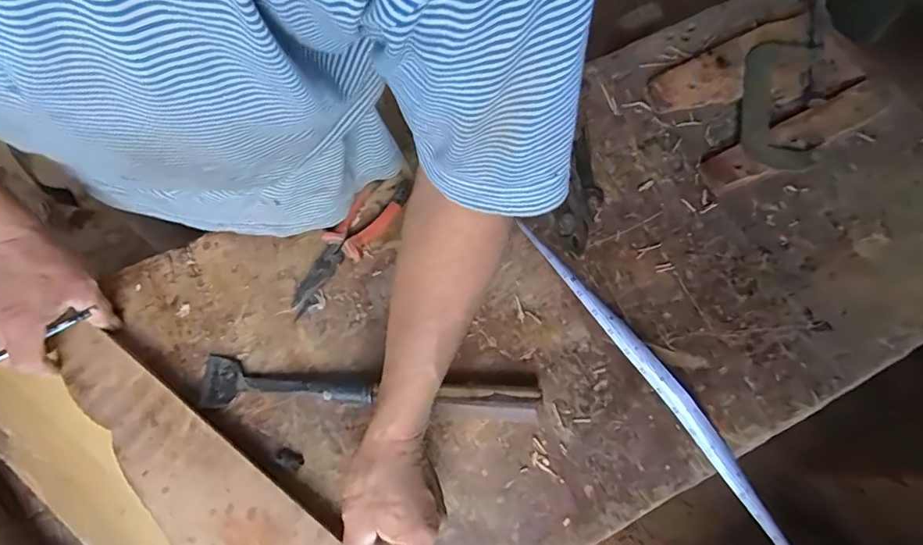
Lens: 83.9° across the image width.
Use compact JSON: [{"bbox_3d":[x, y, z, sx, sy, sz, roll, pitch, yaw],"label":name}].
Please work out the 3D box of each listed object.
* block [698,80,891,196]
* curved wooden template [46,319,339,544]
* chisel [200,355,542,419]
[{"bbox_3d":[0.413,-0.169,0.621,0.267,0.028,0.048,-26,74,-9],"label":"block"},{"bbox_3d":[-0.252,0.194,0.482,0.384,0.010,0.114,44,76,12],"label":"curved wooden template"},{"bbox_3d":[-0.096,0.121,0.513,0.342,0.038,0.046,5,72,0],"label":"chisel"}]

